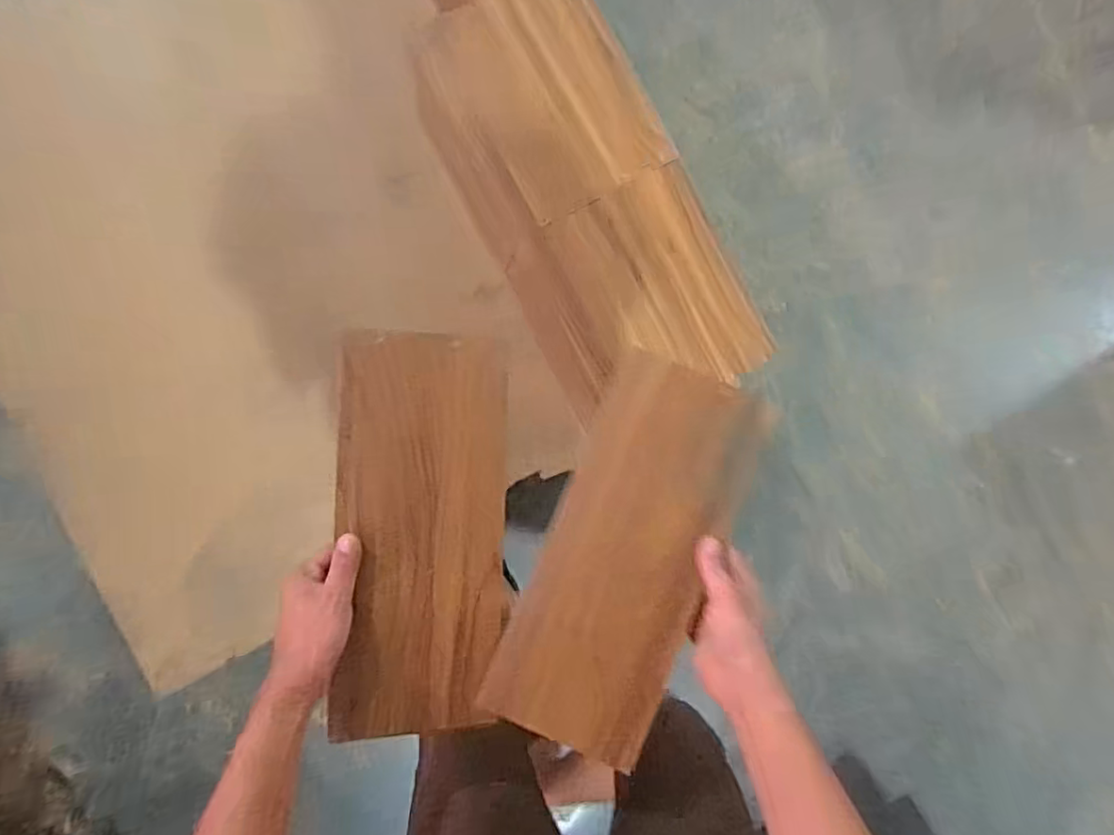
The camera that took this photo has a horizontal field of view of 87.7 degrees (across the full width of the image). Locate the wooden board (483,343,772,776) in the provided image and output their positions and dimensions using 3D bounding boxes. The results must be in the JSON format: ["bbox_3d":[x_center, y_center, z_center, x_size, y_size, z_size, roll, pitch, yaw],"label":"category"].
[{"bbox_3d":[0.066,0.122,0.518,0.144,0.016,0.341,22,86,4],"label":"wooden board"}]

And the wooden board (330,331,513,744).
[{"bbox_3d":[-0.116,0.101,0.505,0.141,0.014,0.342,2,90,-18],"label":"wooden board"}]

